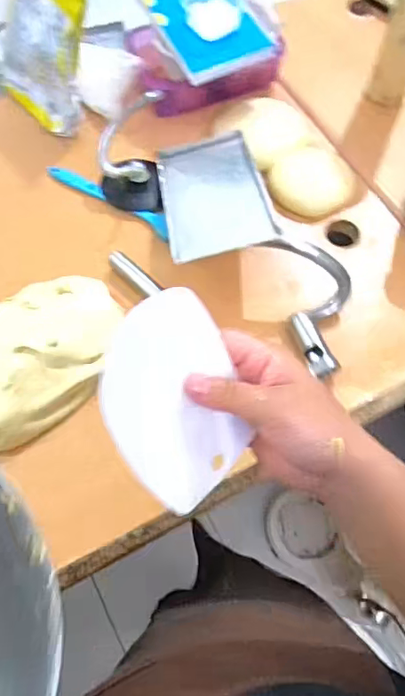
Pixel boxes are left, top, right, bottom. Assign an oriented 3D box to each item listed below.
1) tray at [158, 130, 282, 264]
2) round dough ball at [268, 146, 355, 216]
[{"bbox_3d":[0.012,-0.211,0.717,0.130,0.011,0.243,-11,50,2],"label":"tray"},{"bbox_3d":[0.158,-0.237,0.771,0.104,0.045,0.114,1,64,-2],"label":"round dough ball"}]

